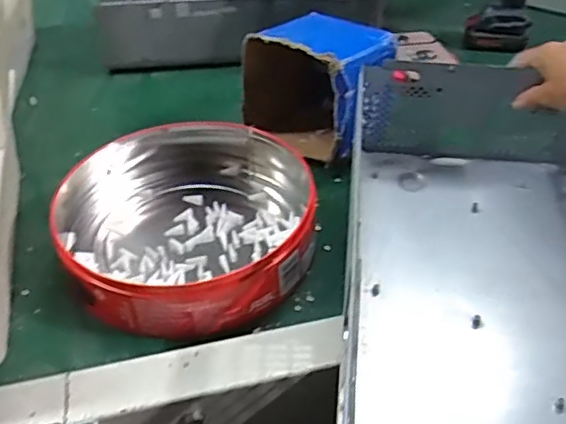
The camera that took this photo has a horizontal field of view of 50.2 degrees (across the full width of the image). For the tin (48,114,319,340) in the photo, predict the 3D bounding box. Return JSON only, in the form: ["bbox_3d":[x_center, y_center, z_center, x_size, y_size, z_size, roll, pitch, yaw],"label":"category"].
[{"bbox_3d":[-0.096,-0.009,0.613,0.245,0.058,0.291,-5,39,-4],"label":"tin"}]

